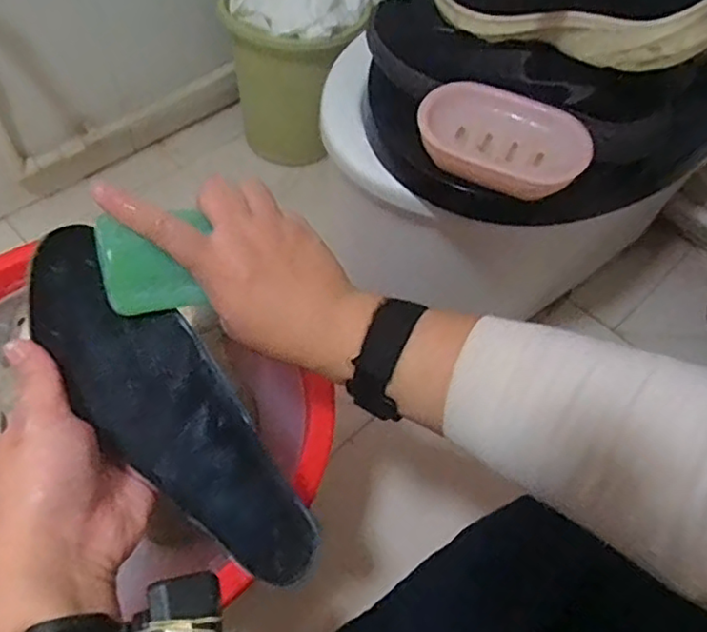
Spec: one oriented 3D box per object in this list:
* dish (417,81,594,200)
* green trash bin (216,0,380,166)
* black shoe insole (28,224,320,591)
[{"bbox_3d":[0.130,-0.154,0.564,0.149,0.040,0.087,24,55,12],"label":"dish"},{"bbox_3d":[-0.081,-0.433,1.085,0.221,0.309,0.234,37,58,20],"label":"green trash bin"},{"bbox_3d":[-0.102,0.056,0.367,0.069,0.009,0.234,-41,97,-29],"label":"black shoe insole"}]

